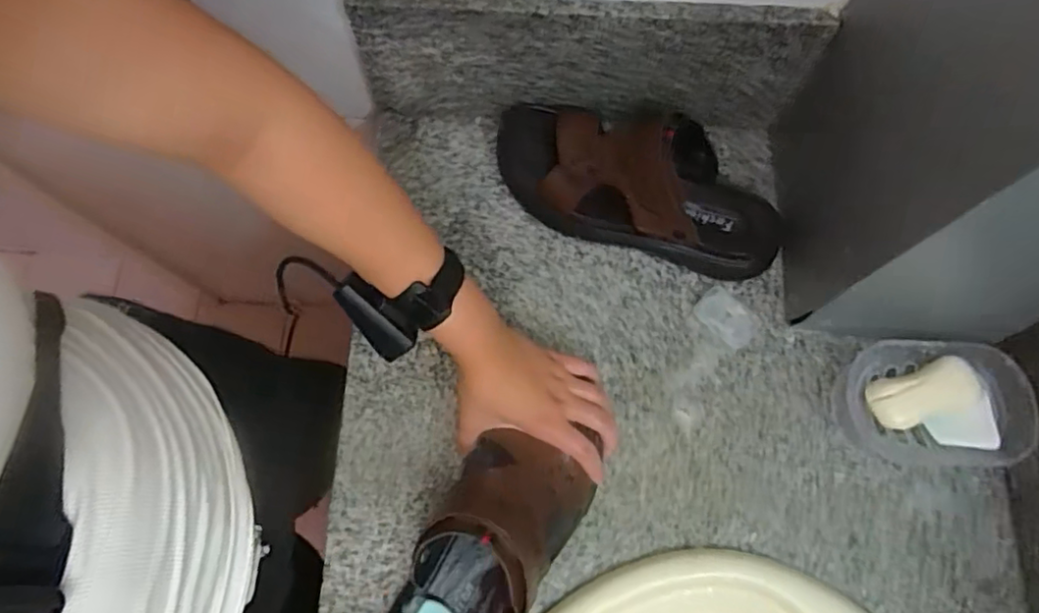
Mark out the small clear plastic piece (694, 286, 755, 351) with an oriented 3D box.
[{"bbox_3d":[0.195,0.013,0.582,0.036,0.012,0.059,-38,76,-12],"label":"small clear plastic piece"}]

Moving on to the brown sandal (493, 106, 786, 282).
[{"bbox_3d":[0.113,-0.121,0.580,0.294,0.092,0.119,23,73,7],"label":"brown sandal"}]

